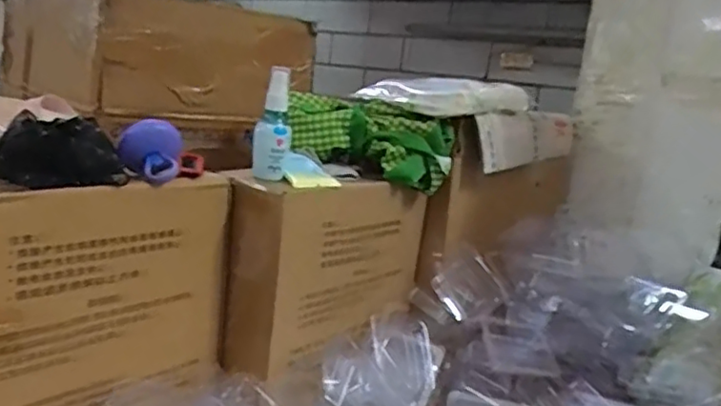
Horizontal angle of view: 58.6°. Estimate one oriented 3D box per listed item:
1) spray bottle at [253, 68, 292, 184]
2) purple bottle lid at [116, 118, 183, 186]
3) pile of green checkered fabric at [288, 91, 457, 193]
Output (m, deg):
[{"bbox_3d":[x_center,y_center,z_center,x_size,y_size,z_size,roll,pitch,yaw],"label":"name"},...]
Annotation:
[{"bbox_3d":[-0.093,-0.083,0.685,0.038,0.118,0.029,5,11,-9],"label":"spray bottle"},{"bbox_3d":[-0.199,-0.050,0.607,0.055,0.051,0.057,4,11,-12],"label":"purple bottle lid"},{"bbox_3d":[0.010,-0.077,0.797,0.204,0.089,0.064,8,11,7],"label":"pile of green checkered fabric"}]

